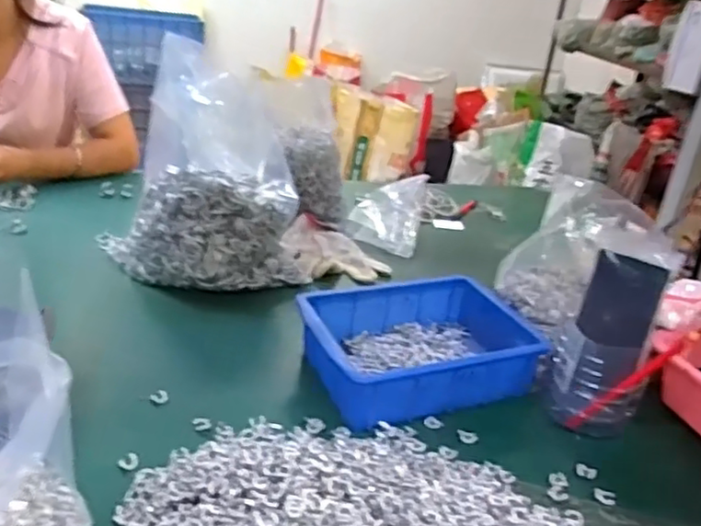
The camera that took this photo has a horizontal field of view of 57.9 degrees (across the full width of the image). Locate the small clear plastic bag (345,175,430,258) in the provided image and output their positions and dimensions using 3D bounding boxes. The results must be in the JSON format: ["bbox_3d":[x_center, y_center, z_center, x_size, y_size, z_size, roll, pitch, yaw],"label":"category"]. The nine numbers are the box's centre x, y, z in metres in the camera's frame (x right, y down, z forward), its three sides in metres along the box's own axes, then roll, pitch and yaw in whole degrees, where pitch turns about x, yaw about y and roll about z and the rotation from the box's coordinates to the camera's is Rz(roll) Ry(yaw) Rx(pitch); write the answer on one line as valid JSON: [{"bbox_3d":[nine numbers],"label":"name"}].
[{"bbox_3d":[0.061,-0.088,1.091,0.122,0.092,0.133,11,25,7],"label":"small clear plastic bag"}]

